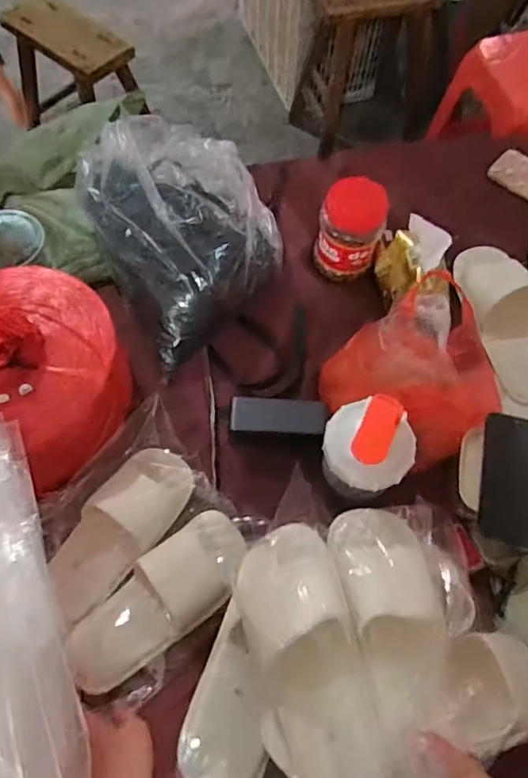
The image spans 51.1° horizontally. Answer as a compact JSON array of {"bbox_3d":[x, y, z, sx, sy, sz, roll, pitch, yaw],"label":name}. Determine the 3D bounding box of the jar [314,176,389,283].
[{"bbox_3d":[0.131,-0.234,0.849,0.104,0.145,0.096,18,65,7],"label":"jar"}]

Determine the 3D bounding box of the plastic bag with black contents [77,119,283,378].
[{"bbox_3d":[-0.107,-0.252,0.818,0.269,0.149,0.349,-26,68,-14],"label":"plastic bag with black contents"}]

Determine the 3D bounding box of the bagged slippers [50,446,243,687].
[{"bbox_3d":[-0.155,0.206,0.660,0.231,0.064,0.199,-37,71,-18],"label":"bagged slippers"}]

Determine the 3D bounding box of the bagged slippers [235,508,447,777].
[{"bbox_3d":[0.094,0.258,0.490,0.192,0.099,0.302,-11,65,-7],"label":"bagged slippers"}]

